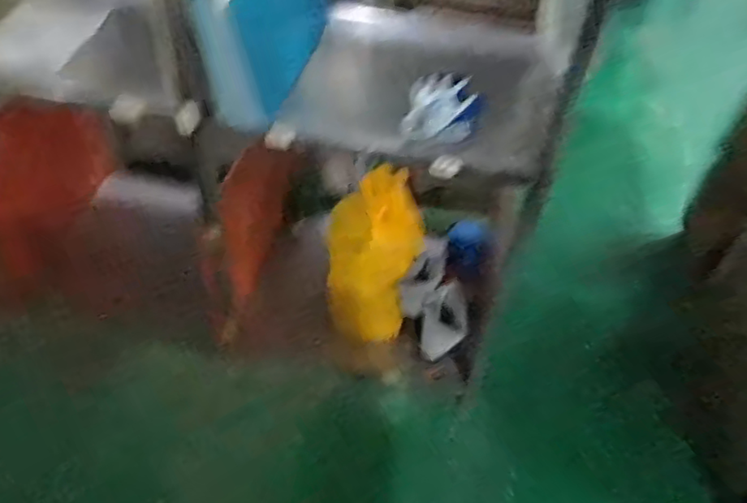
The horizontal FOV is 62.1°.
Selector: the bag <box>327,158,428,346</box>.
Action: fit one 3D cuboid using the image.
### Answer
[{"bbox_3d":[-0.013,0.050,1.681,0.246,0.481,0.164,13,24,8],"label":"bag"}]

